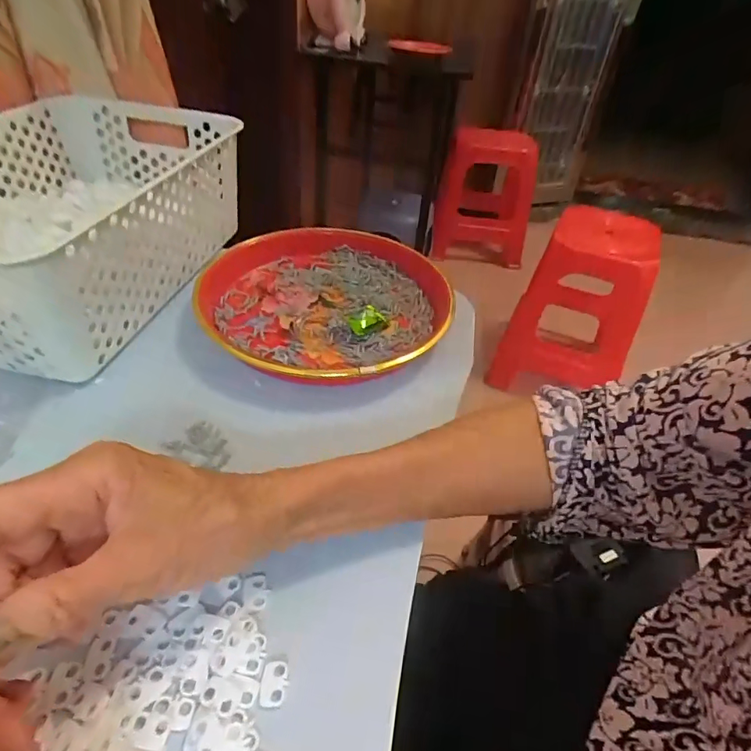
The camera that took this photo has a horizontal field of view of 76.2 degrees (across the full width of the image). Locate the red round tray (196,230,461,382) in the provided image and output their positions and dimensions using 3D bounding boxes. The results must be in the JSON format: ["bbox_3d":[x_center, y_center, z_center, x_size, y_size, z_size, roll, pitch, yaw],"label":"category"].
[{"bbox_3d":[-0.046,-0.067,0.427,0.212,0.035,0.215,4,42,-4],"label":"red round tray"}]

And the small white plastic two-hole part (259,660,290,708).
[{"bbox_3d":[-0.047,0.141,0.220,0.012,0.004,0.018,6,42,-2],"label":"small white plastic two-hole part"}]

